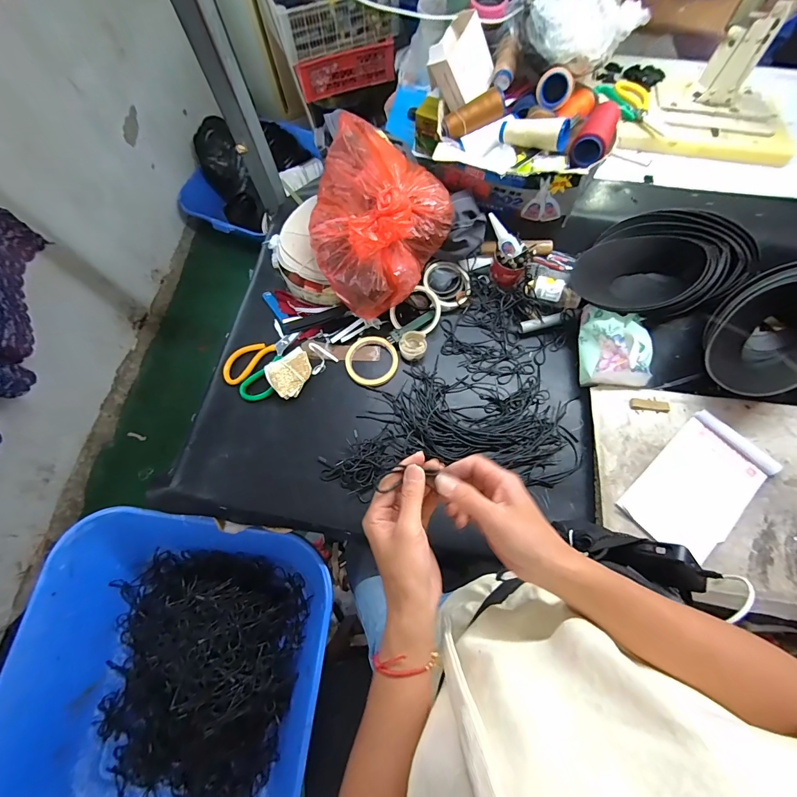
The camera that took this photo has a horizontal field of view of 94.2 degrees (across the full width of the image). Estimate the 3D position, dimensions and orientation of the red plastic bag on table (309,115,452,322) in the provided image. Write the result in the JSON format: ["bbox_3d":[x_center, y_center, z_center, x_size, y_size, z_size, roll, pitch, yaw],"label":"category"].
[{"bbox_3d":[-0.047,-0.288,0.646,0.240,0.189,0.231,36,76,13],"label":"red plastic bag on table"}]

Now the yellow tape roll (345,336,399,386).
[{"bbox_3d":[-0.049,-0.070,0.678,0.095,0.017,0.094,-1,71,2],"label":"yellow tape roll"}]

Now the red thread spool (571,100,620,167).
[{"bbox_3d":[0.324,-0.432,0.603,0.052,0.044,0.111,26,74,10],"label":"red thread spool"}]

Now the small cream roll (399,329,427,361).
[{"bbox_3d":[0.026,-0.093,0.669,0.048,0.035,0.045,-1,71,2],"label":"small cream roll"}]

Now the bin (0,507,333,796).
[{"bbox_3d":[-0.414,0.533,0.665,0.484,0.175,0.590,6,71,4],"label":"bin"}]

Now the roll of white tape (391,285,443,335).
[{"bbox_3d":[0.036,-0.162,0.676,0.083,0.025,0.087,42,77,14],"label":"roll of white tape"}]

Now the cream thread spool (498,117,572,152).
[{"bbox_3d":[0.214,-0.419,0.591,0.108,0.035,0.040,26,73,26],"label":"cream thread spool"}]

